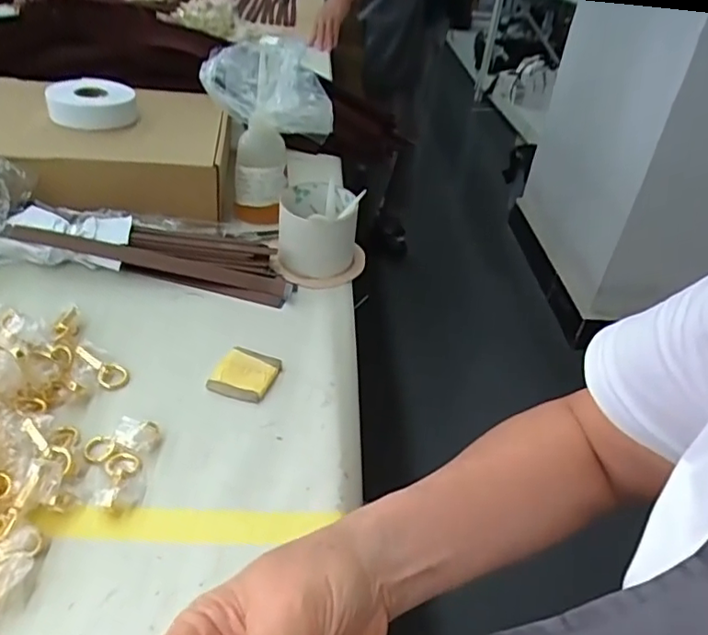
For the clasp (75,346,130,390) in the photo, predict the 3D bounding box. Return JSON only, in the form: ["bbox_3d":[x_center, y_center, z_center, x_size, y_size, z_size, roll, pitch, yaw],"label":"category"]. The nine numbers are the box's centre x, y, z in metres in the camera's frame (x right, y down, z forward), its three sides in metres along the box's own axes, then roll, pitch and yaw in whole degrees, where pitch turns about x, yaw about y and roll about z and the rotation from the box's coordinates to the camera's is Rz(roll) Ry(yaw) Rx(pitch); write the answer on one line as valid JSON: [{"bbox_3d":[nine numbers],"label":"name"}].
[{"bbox_3d":[-0.201,0.040,0.473,0.047,0.006,0.022,38,41,0],"label":"clasp"}]

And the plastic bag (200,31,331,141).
[{"bbox_3d":[-0.094,-0.243,0.620,0.142,0.085,0.059,22,39,21],"label":"plastic bag"}]

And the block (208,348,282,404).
[{"bbox_3d":[-0.089,0.045,0.489,0.047,0.012,0.053,12,36,8],"label":"block"}]

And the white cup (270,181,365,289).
[{"bbox_3d":[-0.038,-0.087,0.623,0.098,0.076,0.086,10,36,6],"label":"white cup"}]

